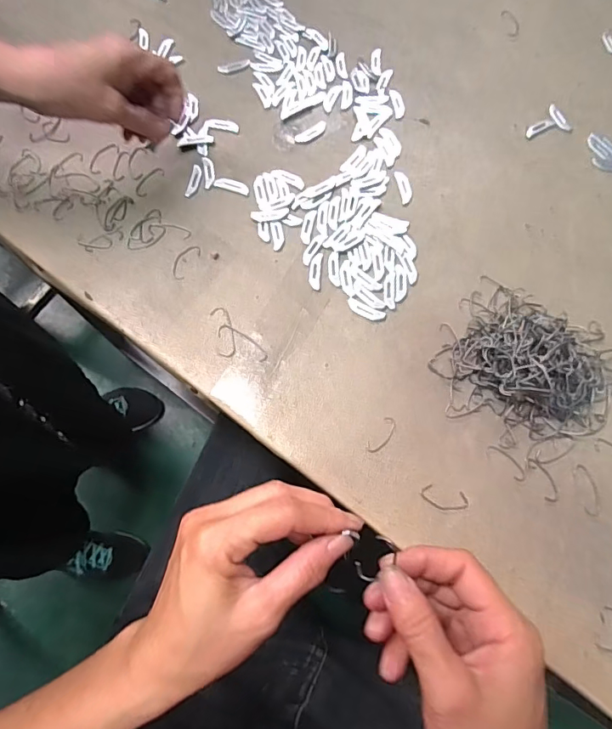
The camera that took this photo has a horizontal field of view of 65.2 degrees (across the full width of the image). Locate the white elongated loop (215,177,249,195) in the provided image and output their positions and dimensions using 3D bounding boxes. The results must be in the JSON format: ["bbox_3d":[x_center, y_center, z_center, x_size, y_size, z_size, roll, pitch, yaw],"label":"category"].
[{"bbox_3d":[-0.071,-0.173,0.461,0.034,0.004,0.013,16,73,5],"label":"white elongated loop"}]

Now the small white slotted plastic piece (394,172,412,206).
[{"bbox_3d":[0.095,-0.173,0.462,0.013,0.004,0.037,-11,73,-3],"label":"small white slotted plastic piece"}]

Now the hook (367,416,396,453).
[{"bbox_3d":[0.062,0.058,0.388,0.013,0.004,0.033,33,75,10],"label":"hook"}]

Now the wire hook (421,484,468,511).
[{"bbox_3d":[0.110,0.106,0.376,0.037,0.004,0.017,12,73,4],"label":"wire hook"}]

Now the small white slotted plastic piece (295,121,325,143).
[{"bbox_3d":[0.006,-0.234,0.480,0.036,0.004,0.012,-36,76,-11],"label":"small white slotted plastic piece"}]

